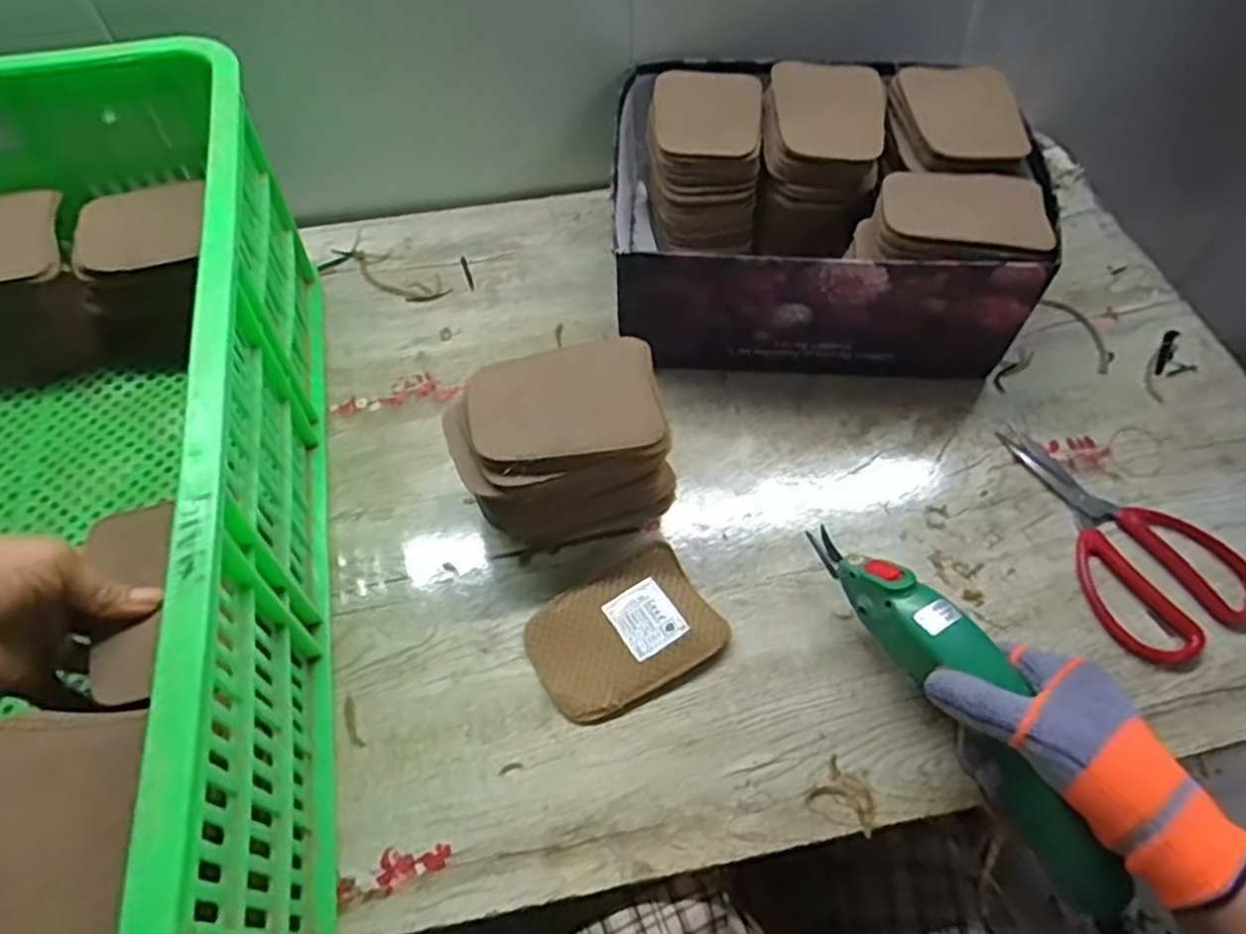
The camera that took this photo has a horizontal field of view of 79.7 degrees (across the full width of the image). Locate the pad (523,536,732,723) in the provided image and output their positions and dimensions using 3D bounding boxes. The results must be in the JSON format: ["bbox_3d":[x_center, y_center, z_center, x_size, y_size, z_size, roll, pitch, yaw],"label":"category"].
[{"bbox_3d":[0.001,0.108,0.484,0.117,0.010,0.084,-27,60,-17],"label":"pad"}]

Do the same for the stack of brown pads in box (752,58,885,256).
[{"bbox_3d":[0.162,-0.258,0.627,0.095,0.105,0.136,6,57,5],"label":"stack of brown pads in box"}]

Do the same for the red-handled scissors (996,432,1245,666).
[{"bbox_3d":[0.344,0.042,0.522,0.106,0.011,0.181,-19,58,-12],"label":"red-handled scissors"}]

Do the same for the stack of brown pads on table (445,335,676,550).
[{"bbox_3d":[-0.040,-0.011,0.511,0.138,0.092,0.098,-20,58,-13],"label":"stack of brown pads on table"}]

